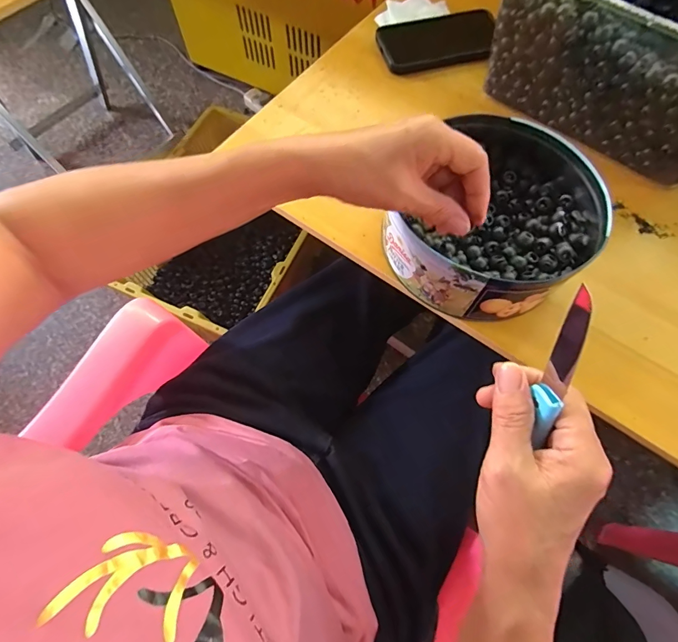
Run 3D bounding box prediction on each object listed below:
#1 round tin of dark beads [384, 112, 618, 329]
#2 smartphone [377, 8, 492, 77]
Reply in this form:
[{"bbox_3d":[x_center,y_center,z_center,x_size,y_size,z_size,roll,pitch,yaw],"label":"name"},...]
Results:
[{"bbox_3d":[0.156,-0.101,0.383,0.160,0.065,0.203,35,72,12],"label":"round tin of dark beads"},{"bbox_3d":[0.129,-0.368,0.518,0.150,0.010,0.082,-11,74,-4],"label":"smartphone"}]

